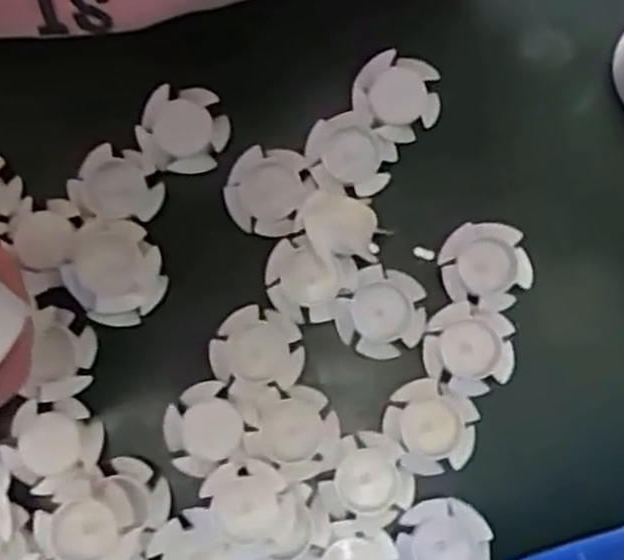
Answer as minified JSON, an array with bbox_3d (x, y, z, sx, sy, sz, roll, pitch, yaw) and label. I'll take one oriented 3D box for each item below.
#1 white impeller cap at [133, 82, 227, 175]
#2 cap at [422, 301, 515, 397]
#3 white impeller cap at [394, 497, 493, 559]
[{"bbox_3d":[-0.060,-0.070,0.365,0.040,0.006,0.038,0,80,0],"label":"white impeller cap"},{"bbox_3d":[0.071,0.032,0.359,0.040,0.012,0.038,0,80,0],"label":"cap"},{"bbox_3d":[0.057,0.117,0.345,0.040,0.012,0.040,0,80,0],"label":"white impeller cap"}]

